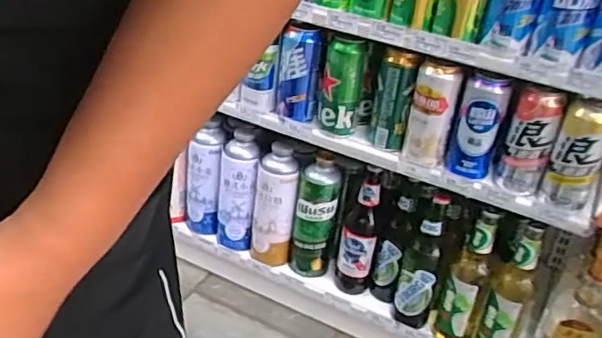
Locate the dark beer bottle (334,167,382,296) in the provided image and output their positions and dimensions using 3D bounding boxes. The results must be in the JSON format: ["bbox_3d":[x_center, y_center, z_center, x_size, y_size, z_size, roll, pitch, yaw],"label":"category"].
[{"bbox_3d":[0.104,0.126,1.091,0.064,0.265,0.062,10,33,4],"label":"dark beer bottle"}]

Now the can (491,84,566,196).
[{"bbox_3d":[0.323,-0.042,0.858,0.070,0.174,0.076,18,34,17],"label":"can"}]

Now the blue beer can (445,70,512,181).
[{"bbox_3d":[0.254,-0.056,0.874,0.067,0.169,0.077,15,34,13],"label":"blue beer can"}]

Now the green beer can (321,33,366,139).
[{"bbox_3d":[0.065,-0.136,0.974,0.061,0.155,0.075,5,33,-2],"label":"green beer can"}]

